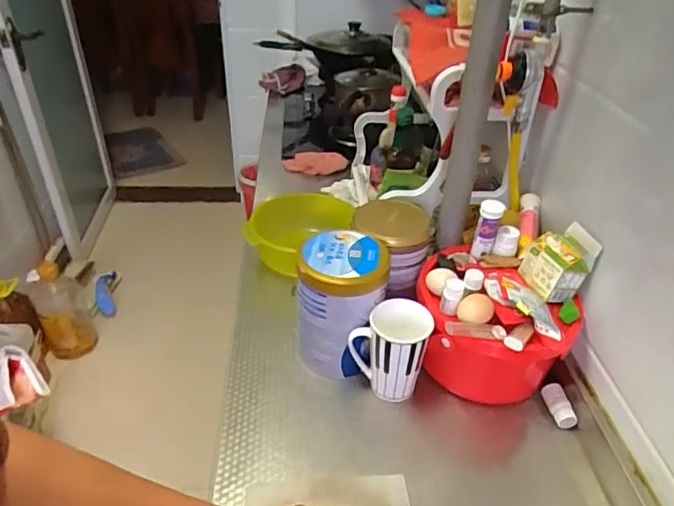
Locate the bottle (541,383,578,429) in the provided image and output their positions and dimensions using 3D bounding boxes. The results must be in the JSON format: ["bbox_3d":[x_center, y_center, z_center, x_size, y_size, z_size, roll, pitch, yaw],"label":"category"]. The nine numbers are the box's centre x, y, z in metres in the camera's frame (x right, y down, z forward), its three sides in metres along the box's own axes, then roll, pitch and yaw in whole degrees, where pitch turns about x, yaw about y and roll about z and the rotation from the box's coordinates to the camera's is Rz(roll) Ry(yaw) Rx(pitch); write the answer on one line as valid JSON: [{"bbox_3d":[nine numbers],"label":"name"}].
[{"bbox_3d":[0.316,0.219,0.731,0.028,0.032,0.062,-1,36,-4],"label":"bottle"}]

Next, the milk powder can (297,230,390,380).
[{"bbox_3d":[0.007,0.083,0.760,0.117,0.198,0.114,2,36,-1],"label":"milk powder can"}]

